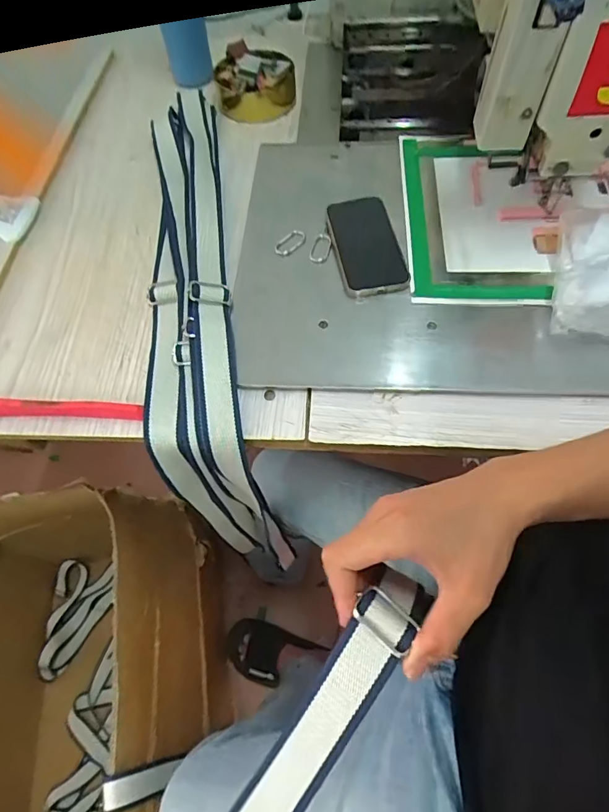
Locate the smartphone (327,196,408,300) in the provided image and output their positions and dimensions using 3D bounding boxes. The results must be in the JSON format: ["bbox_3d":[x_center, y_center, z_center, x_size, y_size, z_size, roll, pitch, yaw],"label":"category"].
[{"bbox_3d":[0.069,-0.185,0.533,0.072,0.013,0.135,-15,71,7],"label":"smartphone"}]

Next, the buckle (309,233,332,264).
[{"bbox_3d":[0.019,-0.181,0.539,0.020,0.007,0.043,12,62,11],"label":"buckle"}]

